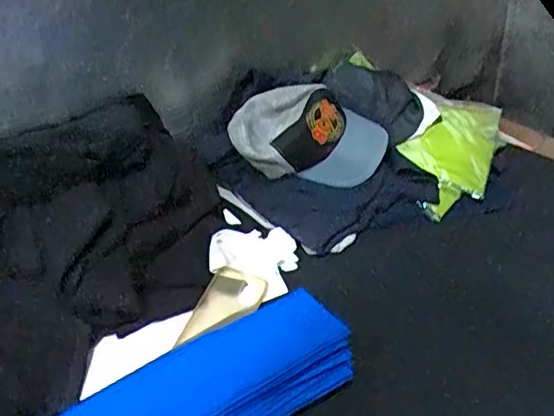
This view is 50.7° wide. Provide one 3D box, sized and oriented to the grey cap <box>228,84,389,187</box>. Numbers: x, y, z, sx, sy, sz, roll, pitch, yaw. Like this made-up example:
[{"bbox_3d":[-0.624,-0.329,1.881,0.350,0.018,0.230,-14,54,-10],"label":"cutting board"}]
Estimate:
[{"bbox_3d":[0.049,-0.119,0.955,0.247,0.106,0.140,-6,35,-1],"label":"grey cap"}]

